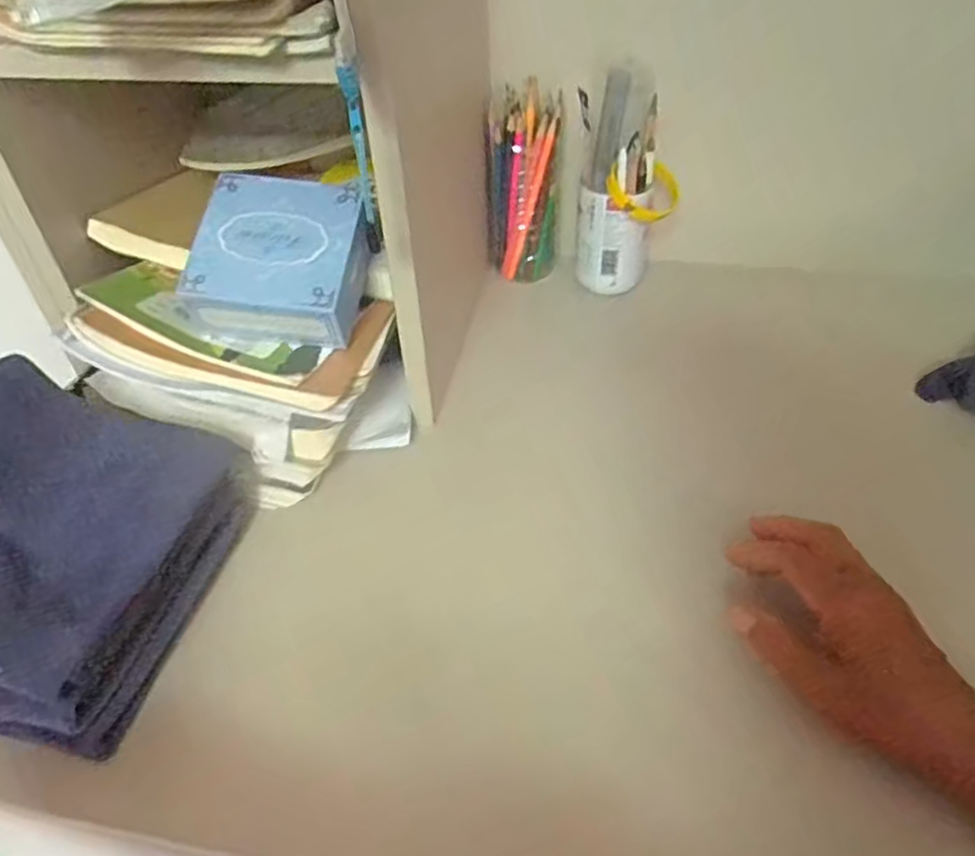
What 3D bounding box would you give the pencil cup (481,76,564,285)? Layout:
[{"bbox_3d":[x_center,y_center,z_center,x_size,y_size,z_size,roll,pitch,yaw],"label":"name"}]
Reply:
[{"bbox_3d":[0.033,-0.230,0.656,0.071,0.167,0.063,-2,42,2],"label":"pencil cup"}]

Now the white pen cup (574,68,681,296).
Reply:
[{"bbox_3d":[0.123,-0.207,0.607,0.081,0.175,0.079,5,42,9],"label":"white pen cup"}]

